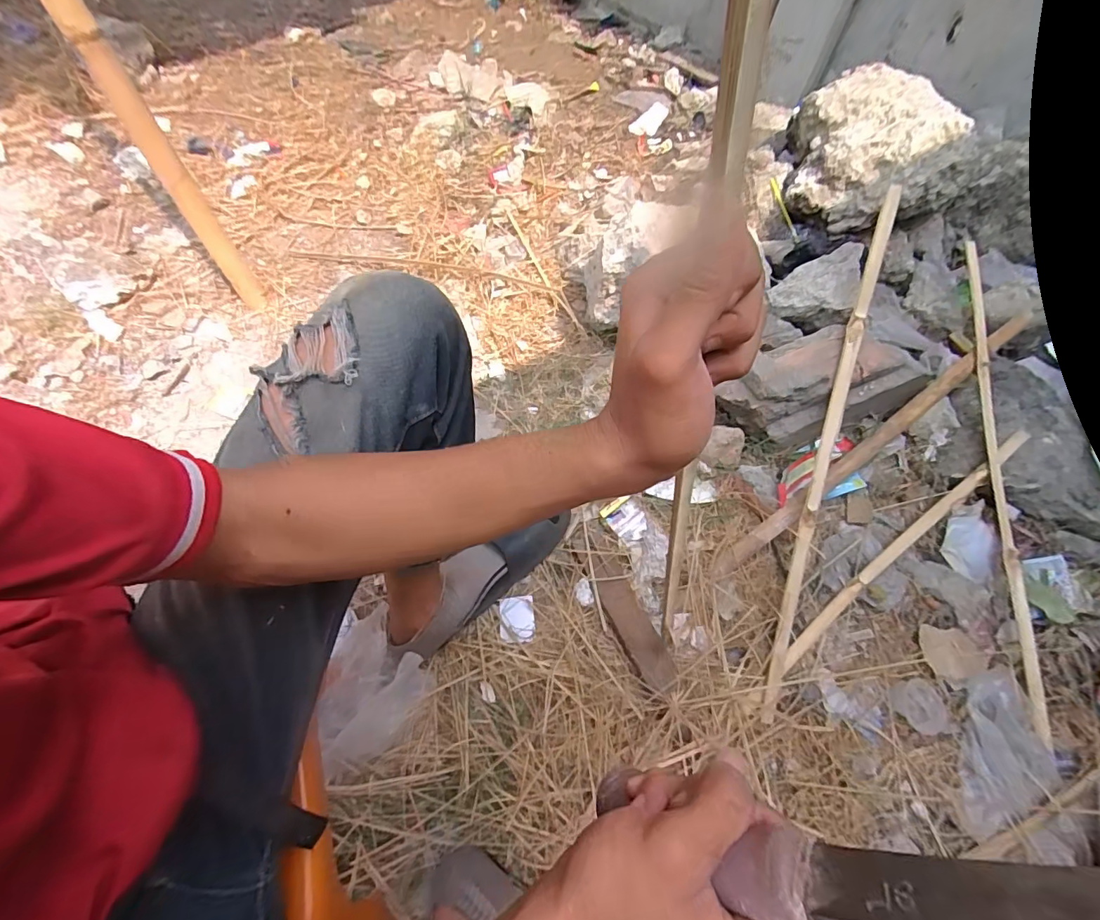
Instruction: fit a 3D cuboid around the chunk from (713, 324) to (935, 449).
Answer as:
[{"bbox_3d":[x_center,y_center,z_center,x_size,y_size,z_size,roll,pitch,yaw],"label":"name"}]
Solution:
[{"bbox_3d":[0.472,-0.134,0.844,0.323,0.119,0.183,-23,65,-15],"label":"chunk"}]

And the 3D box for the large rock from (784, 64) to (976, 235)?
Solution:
[{"bbox_3d":[0.657,-0.664,1.017,0.282,0.199,0.352,24,62,9],"label":"large rock"}]

